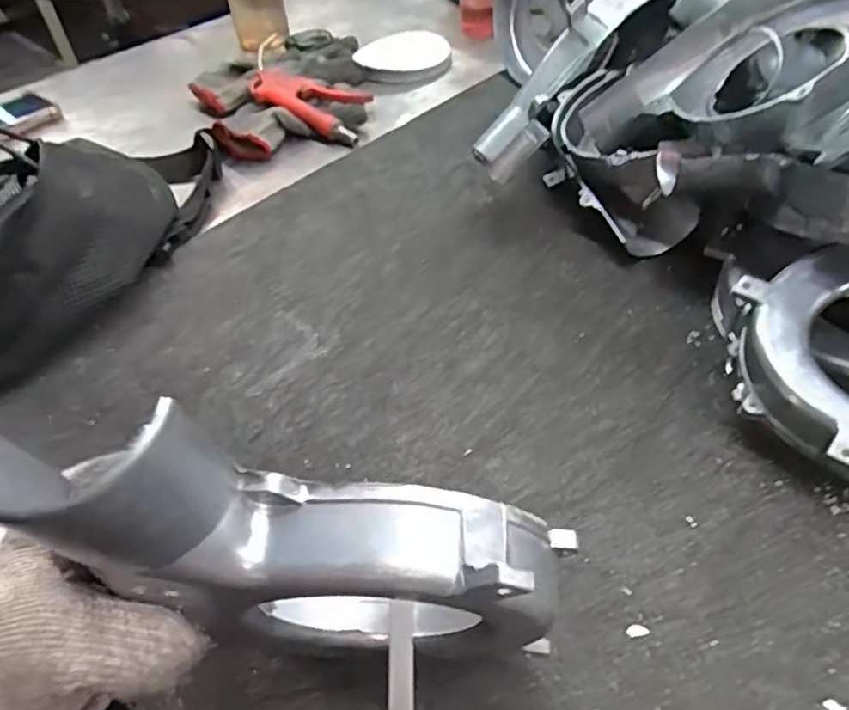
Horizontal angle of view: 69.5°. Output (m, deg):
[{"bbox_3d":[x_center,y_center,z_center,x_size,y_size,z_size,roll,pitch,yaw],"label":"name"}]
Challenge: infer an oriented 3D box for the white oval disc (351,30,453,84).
[{"bbox_3d":[-0.027,-0.369,0.756,0.114,0.020,0.130,-8,46,-2],"label":"white oval disc"}]

